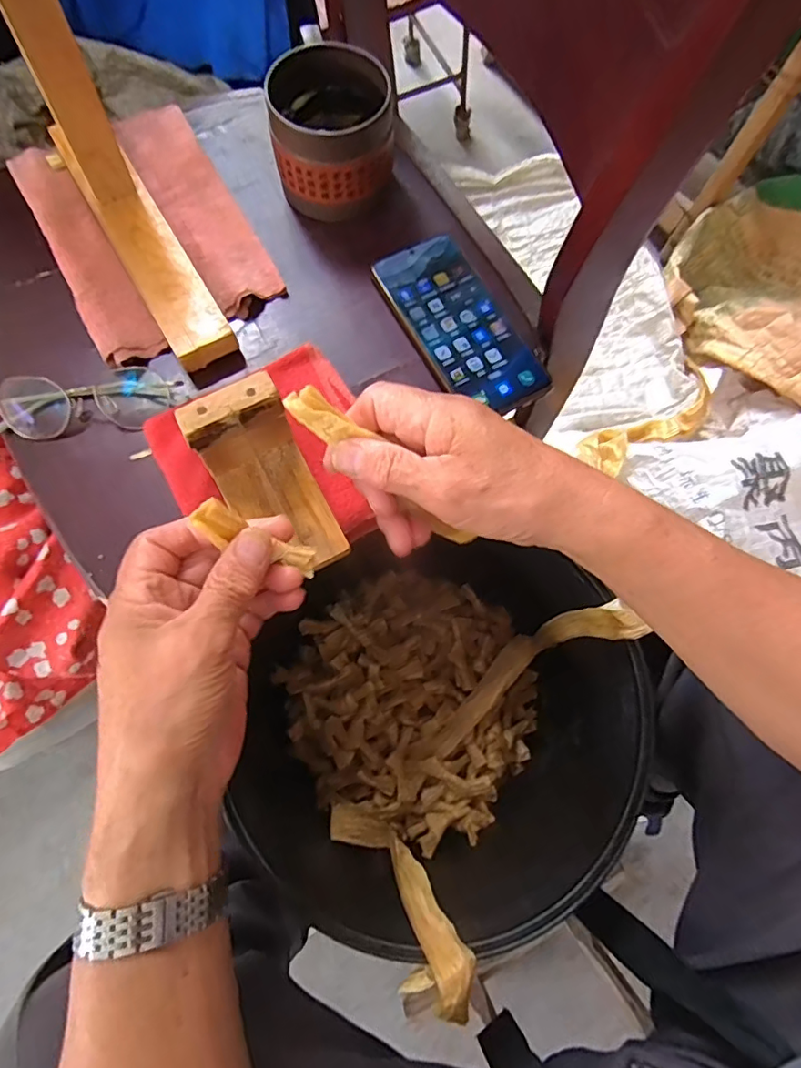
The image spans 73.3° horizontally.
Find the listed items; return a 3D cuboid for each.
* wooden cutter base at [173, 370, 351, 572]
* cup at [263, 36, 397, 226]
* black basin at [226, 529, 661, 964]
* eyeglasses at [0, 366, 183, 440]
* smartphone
[{"bbox_3d":[-0.083,-0.030,0.336,0.060,0.069,0.105,-26,77,-8],"label":"wooden cutter base"},{"bbox_3d":[-0.053,-0.314,0.431,0.095,0.079,0.098,0,75,-1],"label":"cup"},{"bbox_3d":[0.024,0.170,0.510,0.276,0.265,0.307,20,75,4],"label":"black basin"},{"bbox_3d":[-0.235,-0.099,0.392,0.131,0.027,0.047,-6,75,-3],"label":"eyeglasses"},{"bbox_3d":[0.048,-0.166,0.425,0.076,0.005,0.162,-28,77,-9],"label":"smartphone"}]

